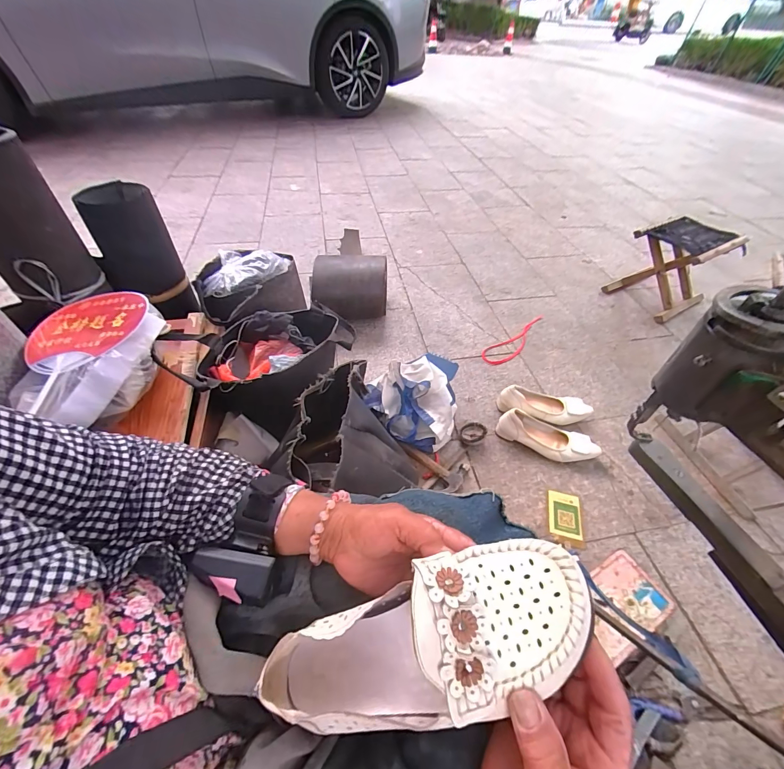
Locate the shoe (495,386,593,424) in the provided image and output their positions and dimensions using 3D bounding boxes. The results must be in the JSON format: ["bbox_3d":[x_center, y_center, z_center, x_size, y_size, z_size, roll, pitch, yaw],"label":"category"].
[{"bbox_3d":[0.407,0.052,0.924,0.232,0.073,0.088,6,49,0],"label":"shoe"}]

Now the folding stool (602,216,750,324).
[{"bbox_3d":[0.967,-0.405,1.204,0.255,0.242,0.244,-20,54,-21],"label":"folding stool"}]

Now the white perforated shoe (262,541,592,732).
[{"bbox_3d":[0.010,0.172,0.227,0.228,0.054,0.078,-33,49,17],"label":"white perforated shoe"}]

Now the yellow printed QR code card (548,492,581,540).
[{"bbox_3d":[0.376,0.284,0.766,0.067,0.005,0.097,11,51,7],"label":"yellow printed QR code card"}]

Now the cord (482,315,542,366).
[{"bbox_3d":[0.418,-0.144,1.156,0.331,0.017,0.079,-29,57,-27],"label":"cord"}]

